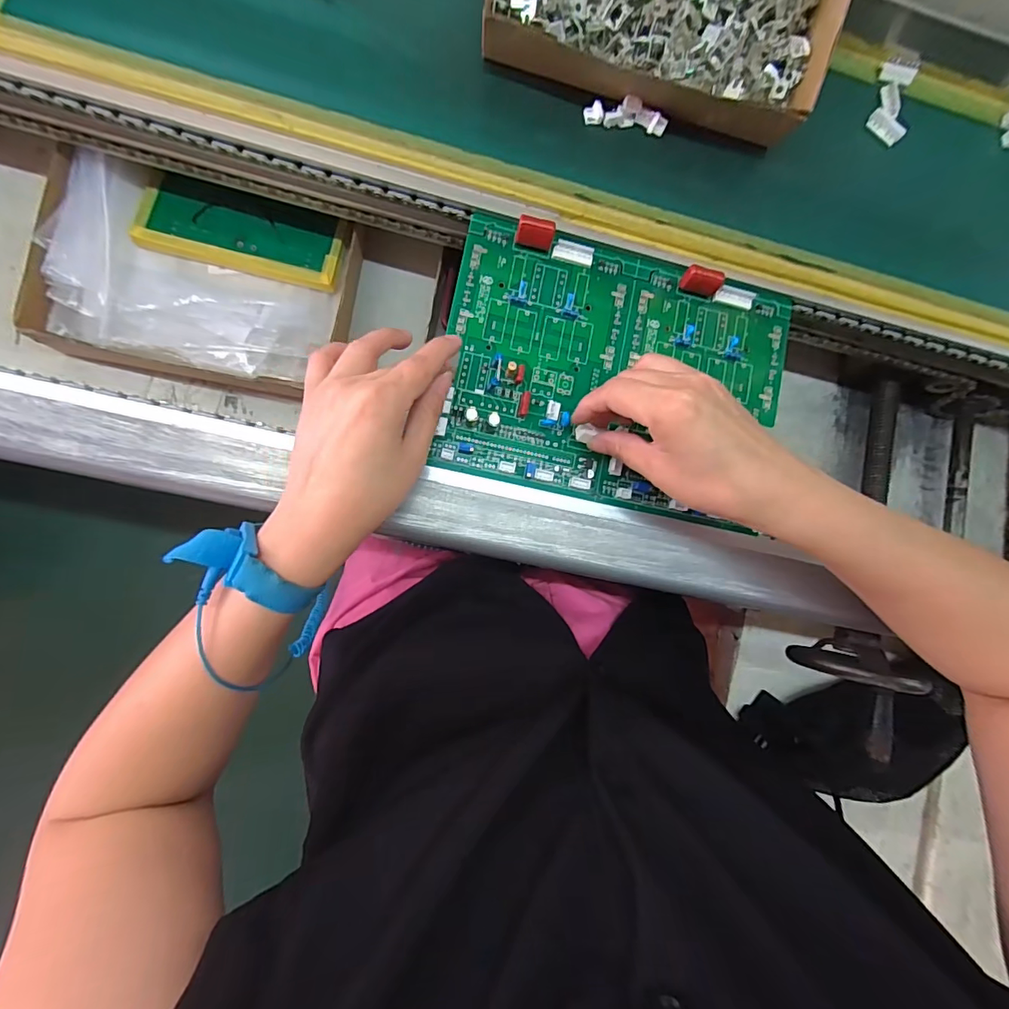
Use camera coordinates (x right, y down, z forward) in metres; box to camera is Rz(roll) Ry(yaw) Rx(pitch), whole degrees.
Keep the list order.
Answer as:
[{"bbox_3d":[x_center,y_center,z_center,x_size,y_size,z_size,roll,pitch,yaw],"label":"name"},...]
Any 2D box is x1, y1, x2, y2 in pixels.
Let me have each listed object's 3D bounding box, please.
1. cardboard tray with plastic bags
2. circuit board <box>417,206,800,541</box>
[{"bbox_3d":[-0.231,-0.175,0.376,0.214,0.039,0.153,11,85,-8],"label":"cardboard tray with plastic bags"},{"bbox_3d":[0.079,-0.088,0.326,0.234,0.017,0.170,12,85,-7],"label":"circuit board"}]

